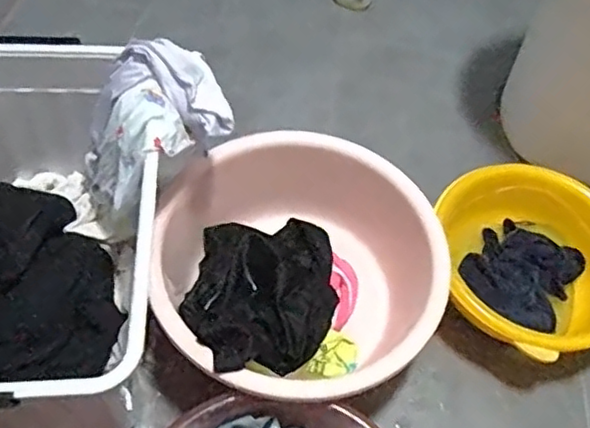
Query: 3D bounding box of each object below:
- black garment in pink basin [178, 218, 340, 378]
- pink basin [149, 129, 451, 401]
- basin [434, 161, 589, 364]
[{"bbox_3d":[-0.044,0.101,0.845,0.201,0.125,0.260,2,56,-5],"label":"black garment in pink basin"},{"bbox_3d":[-0.004,0.081,0.868,0.363,0.193,0.383,3,56,-5],"label":"pink basin"},{"bbox_3d":[0.347,0.082,0.933,0.269,0.130,0.293,2,56,-5],"label":"basin"}]

